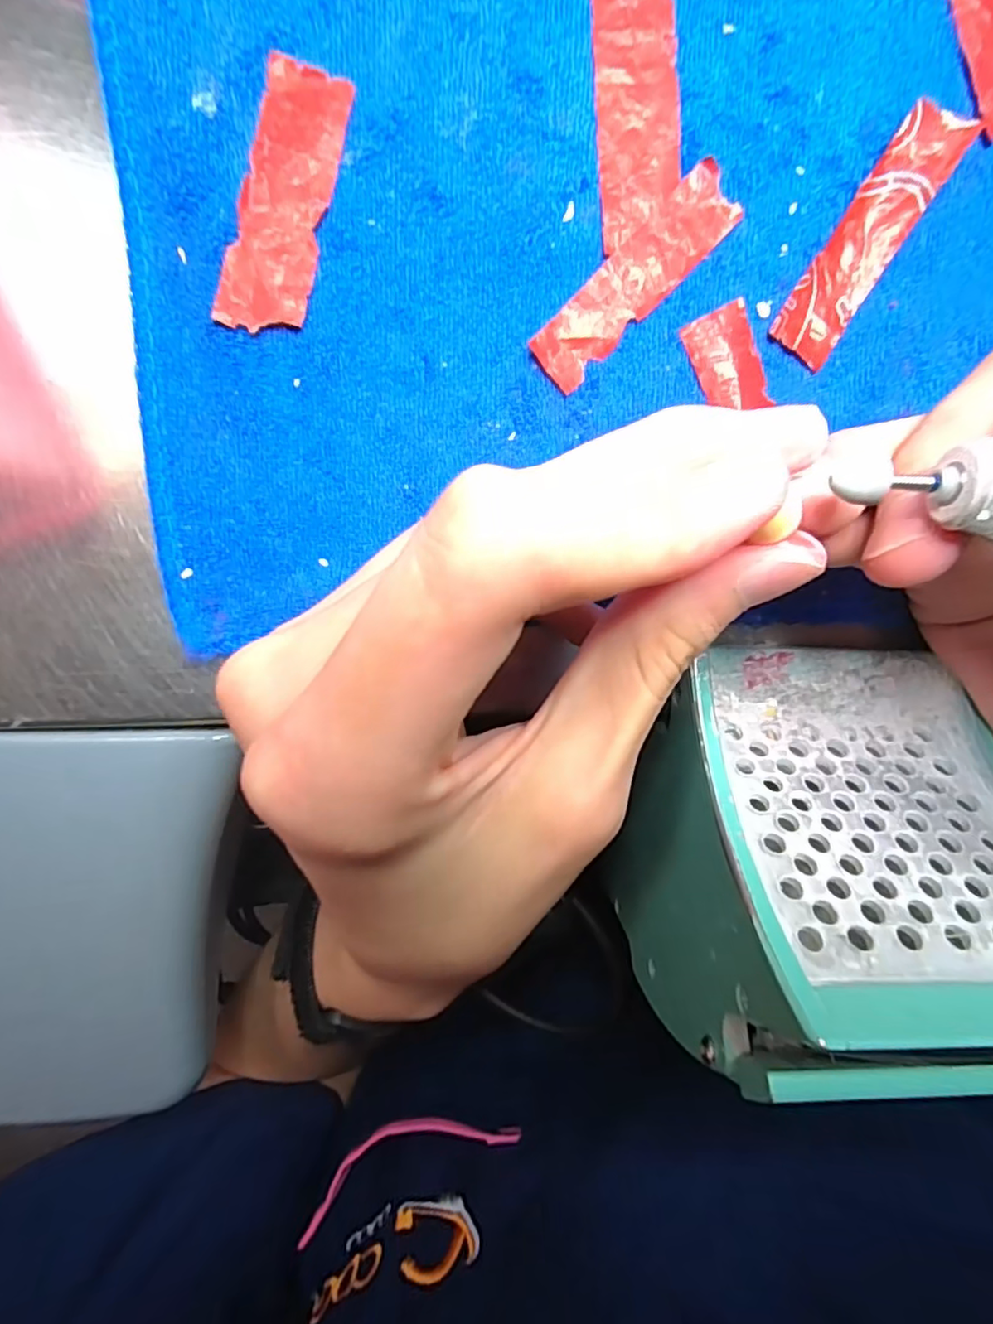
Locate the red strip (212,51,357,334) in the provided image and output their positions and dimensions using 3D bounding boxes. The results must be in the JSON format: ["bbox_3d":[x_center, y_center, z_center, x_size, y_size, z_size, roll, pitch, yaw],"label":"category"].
[{"bbox_3d":[-0.049,-0.106,0.135,0.019,0.004,0.058,15,95,-11],"label":"red strip"}]

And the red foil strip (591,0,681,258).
[{"bbox_3d":[0.033,-0.129,0.136,0.019,0.004,0.057,-5,96,-2],"label":"red foil strip"}]

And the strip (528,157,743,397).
[{"bbox_3d":[0.033,-0.092,0.141,0.058,0.004,0.015,-45,96,3],"label":"strip"}]

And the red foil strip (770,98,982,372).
[{"bbox_3d":[0.089,-0.102,0.140,0.016,0.007,0.058,32,94,-5],"label":"red foil strip"}]

